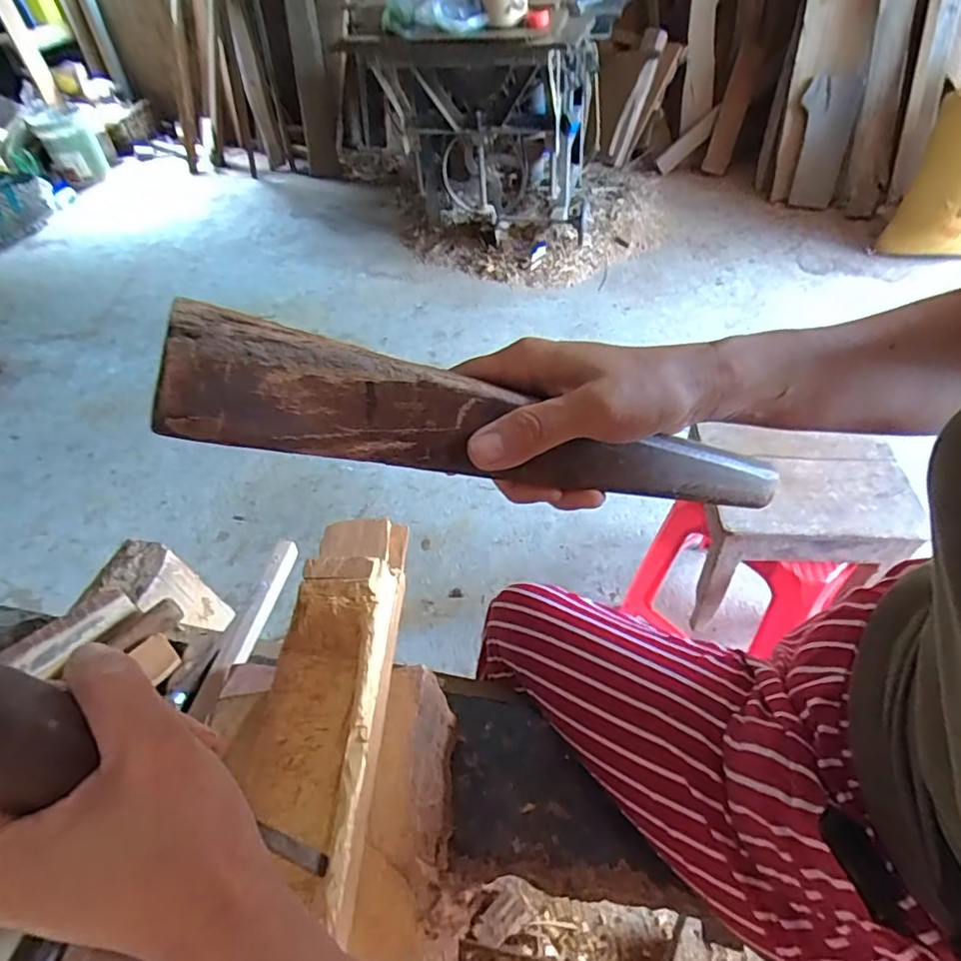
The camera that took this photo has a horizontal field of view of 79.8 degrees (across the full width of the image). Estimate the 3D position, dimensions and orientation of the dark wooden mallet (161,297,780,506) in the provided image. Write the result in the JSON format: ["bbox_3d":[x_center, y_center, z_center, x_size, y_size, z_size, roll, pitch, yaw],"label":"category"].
[{"bbox_3d":[0.029,-0.020,0.276,0.319,0.039,0.031,9,41,-29],"label":"dark wooden mallet"}]

